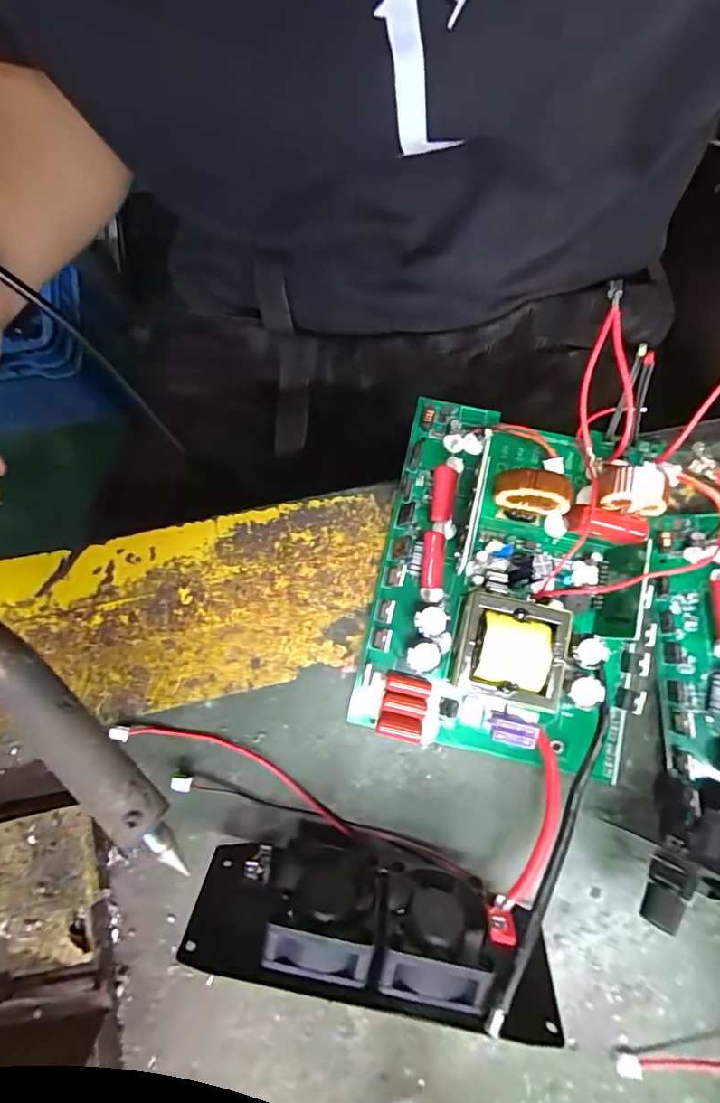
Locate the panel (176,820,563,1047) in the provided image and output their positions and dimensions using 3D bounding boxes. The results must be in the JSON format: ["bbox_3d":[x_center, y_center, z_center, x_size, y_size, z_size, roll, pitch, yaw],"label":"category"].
[{"bbox_3d":[0.003,0.144,0.205,0.136,0.057,0.032,8,102,4],"label":"panel"}]

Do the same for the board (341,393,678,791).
[{"bbox_3d":[0.073,0.009,0.244,0.125,0.035,0.168,12,79,3],"label":"board"}]

